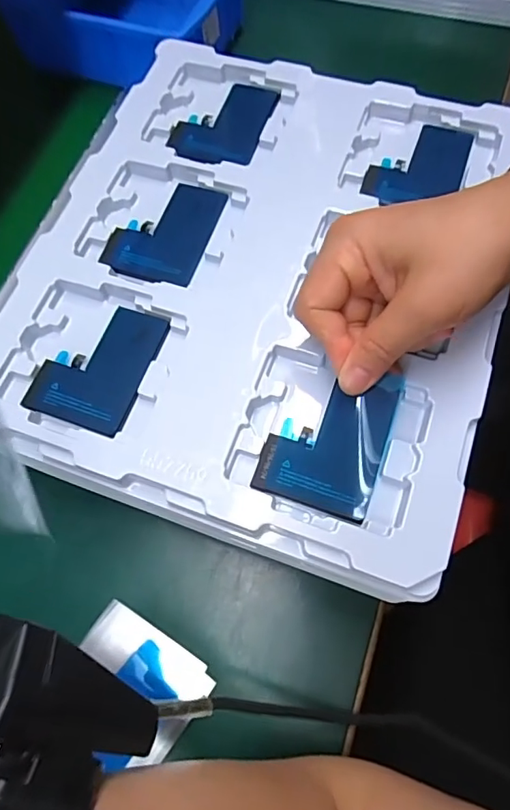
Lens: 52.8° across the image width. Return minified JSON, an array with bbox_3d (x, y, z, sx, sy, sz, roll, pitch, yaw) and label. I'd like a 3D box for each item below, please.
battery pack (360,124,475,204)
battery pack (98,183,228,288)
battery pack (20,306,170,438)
[{"bbox_3d":[0.108,-0.158,0.339,0.058,0.005,0.077,19,69,9],"label":"battery pack"},{"bbox_3d":[-0.059,-0.113,0.328,0.060,0.006,0.076,14,70,10],"label":"battery pack"},{"bbox_3d":[-0.090,-0.025,0.295,0.061,0.009,0.075,17,70,11],"label":"battery pack"}]

